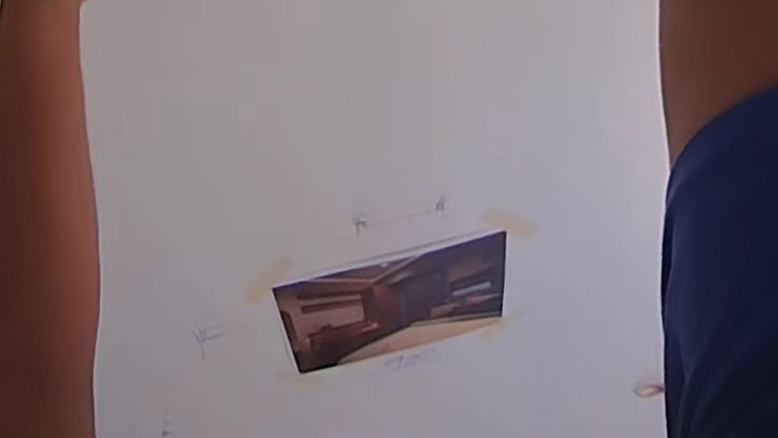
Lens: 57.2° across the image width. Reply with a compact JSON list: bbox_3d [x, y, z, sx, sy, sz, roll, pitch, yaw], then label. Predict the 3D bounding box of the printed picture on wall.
[{"bbox_3d":[0.011,0.112,0.920,0.283,0.204,0.009,-14,48,-6],"label":"printed picture on wall"}]

